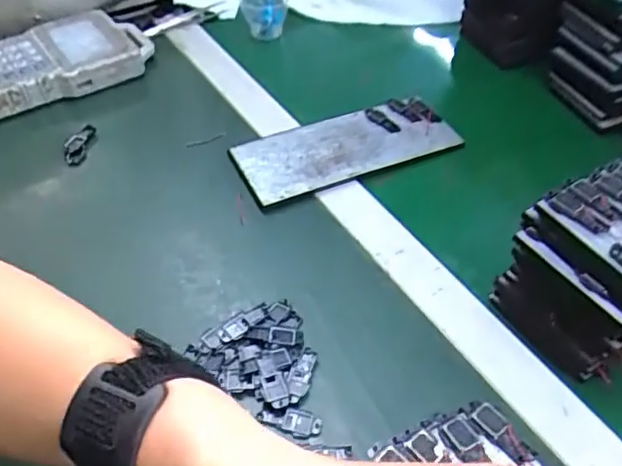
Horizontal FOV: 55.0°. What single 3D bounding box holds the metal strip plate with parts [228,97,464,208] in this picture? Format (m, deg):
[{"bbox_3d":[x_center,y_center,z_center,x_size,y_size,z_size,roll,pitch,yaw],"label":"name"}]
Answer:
[{"bbox_3d":[0.032,-0.078,0.541,0.199,0.011,0.077,-19,50,-17],"label":"metal strip plate with parts"}]

